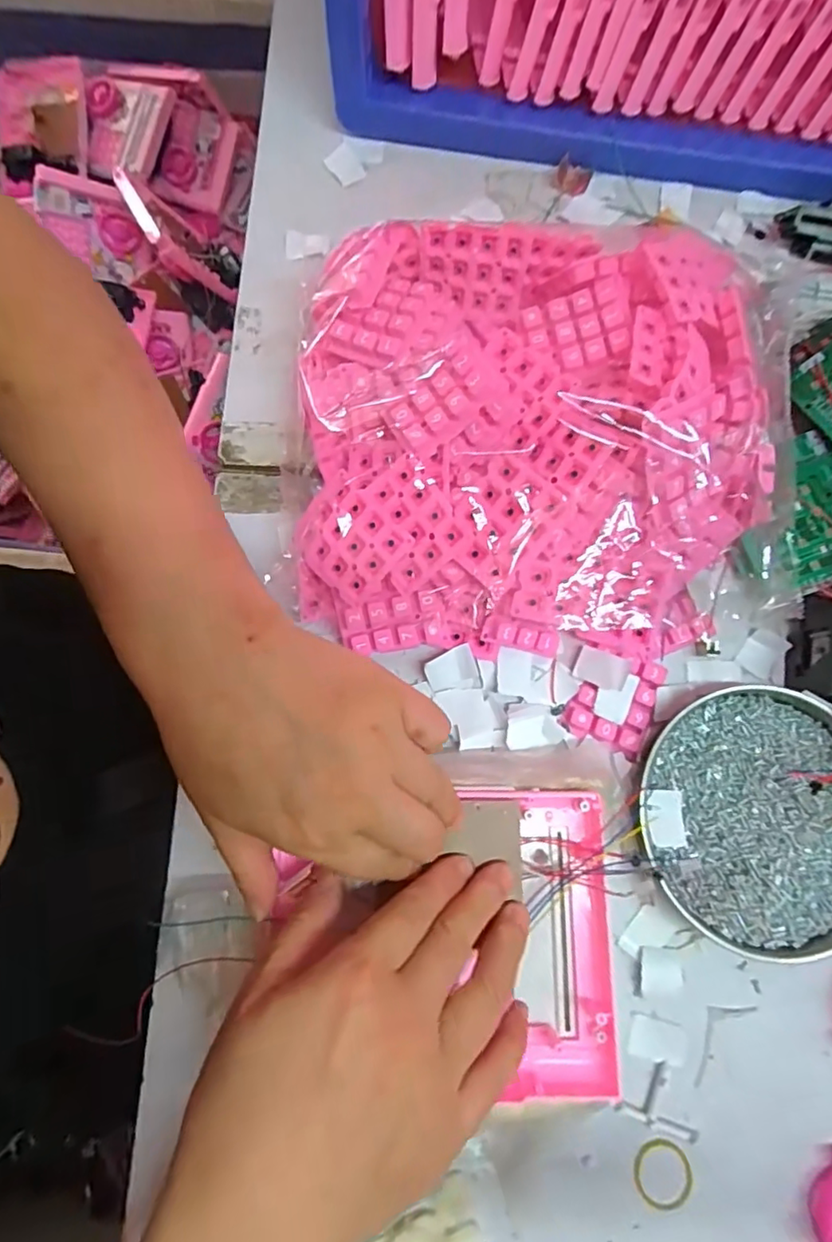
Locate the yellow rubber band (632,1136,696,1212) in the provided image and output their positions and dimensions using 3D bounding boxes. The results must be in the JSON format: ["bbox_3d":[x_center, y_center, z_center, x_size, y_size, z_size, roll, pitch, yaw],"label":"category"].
[{"bbox_3d":[0.124,0.278,0.287,0.029,0.004,0.032,-31,80,-7],"label":"yellow rubber band"}]

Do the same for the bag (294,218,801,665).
[{"bbox_3d":[0.072,-0.099,0.318,0.271,0.077,0.226,0,78,-1],"label":"bag"}]

